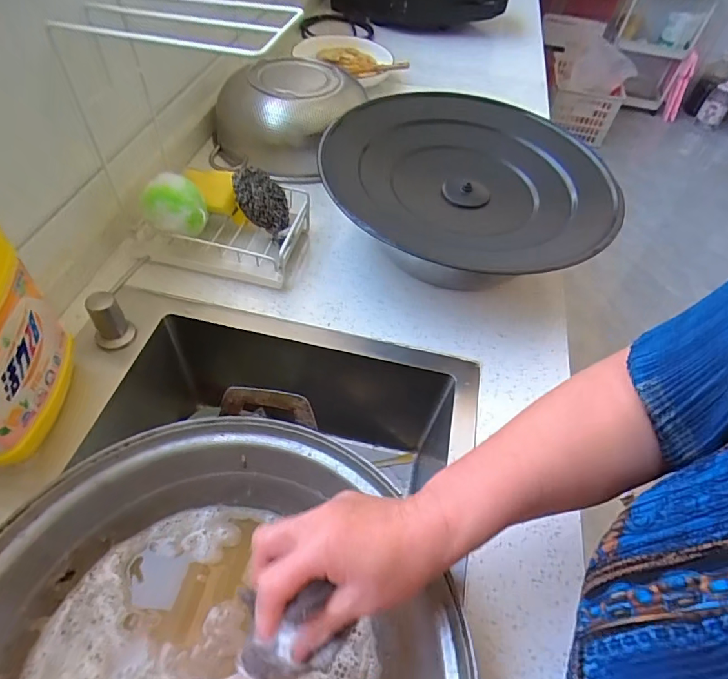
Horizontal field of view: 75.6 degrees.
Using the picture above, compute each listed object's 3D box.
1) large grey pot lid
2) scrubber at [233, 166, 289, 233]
[{"bbox_3d":[0.117,-0.206,0.593,0.329,0.059,0.338,6,53,-8],"label":"large grey pot lid"},{"bbox_3d":[-0.126,-0.173,0.583,0.063,0.053,0.069,-6,52,-10],"label":"scrubber"}]

